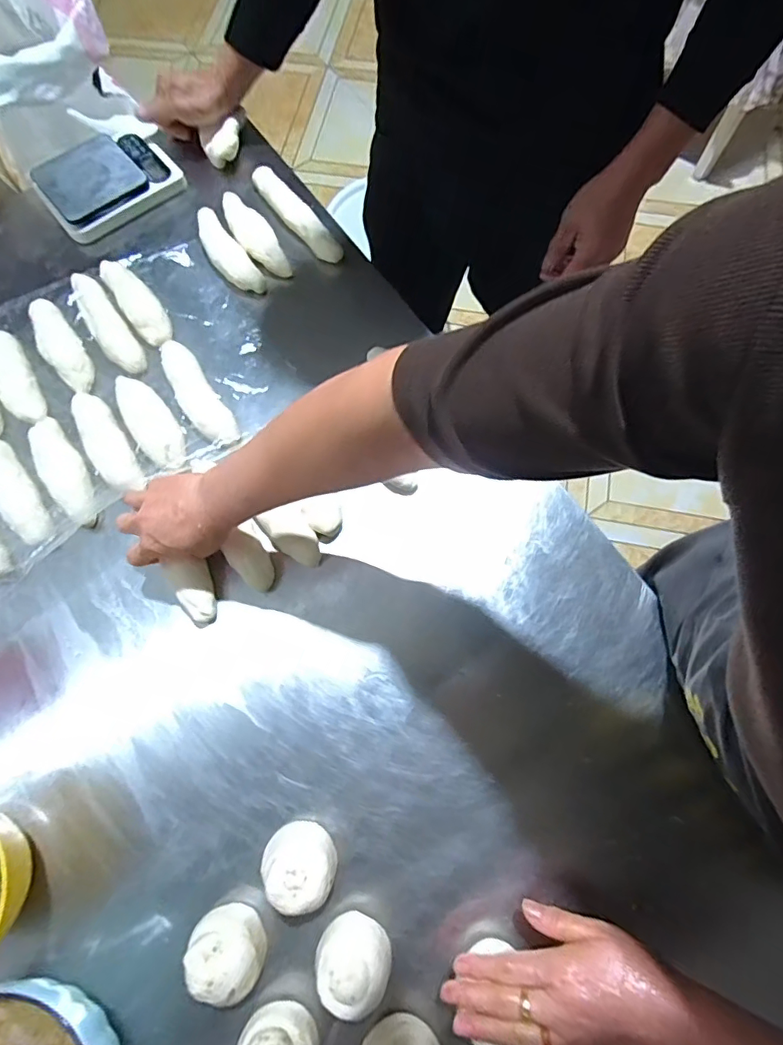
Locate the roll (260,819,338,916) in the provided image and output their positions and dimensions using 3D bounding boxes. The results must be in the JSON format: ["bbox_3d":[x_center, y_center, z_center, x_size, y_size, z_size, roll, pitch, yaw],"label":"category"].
[{"bbox_3d":[-0.077,0.289,0.435,0.060,0.052,0.053,35,75,12],"label":"roll"}]

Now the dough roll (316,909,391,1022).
[{"bbox_3d":[-0.030,0.349,0.414,0.054,0.058,0.053,0,71,1],"label":"dough roll"}]

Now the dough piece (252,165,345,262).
[{"bbox_3d":[-0.129,-0.413,0.684,0.036,0.028,0.183,-40,74,-11],"label":"dough piece"}]

